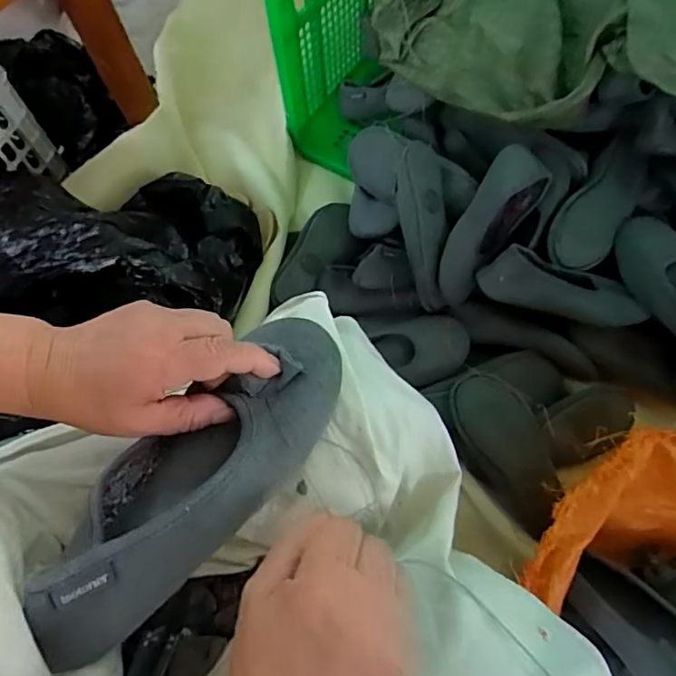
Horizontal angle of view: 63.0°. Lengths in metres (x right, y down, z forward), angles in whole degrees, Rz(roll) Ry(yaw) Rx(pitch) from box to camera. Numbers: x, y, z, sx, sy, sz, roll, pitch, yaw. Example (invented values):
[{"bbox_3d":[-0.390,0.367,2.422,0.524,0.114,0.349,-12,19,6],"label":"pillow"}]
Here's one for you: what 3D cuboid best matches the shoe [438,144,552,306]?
[{"bbox_3d":[0.214,-0.157,0.797,0.080,0.071,0.232,34,99,16],"label":"shoe"}]

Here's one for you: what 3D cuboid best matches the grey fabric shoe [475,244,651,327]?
[{"bbox_3d":[0.313,-0.075,0.766,0.232,0.058,0.080,13,68,8],"label":"grey fabric shoe"}]

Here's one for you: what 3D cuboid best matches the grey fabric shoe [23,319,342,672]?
[{"bbox_3d":[-0.085,0.079,0.340,0.091,0.069,0.233,36,66,16],"label":"grey fabric shoe"}]

